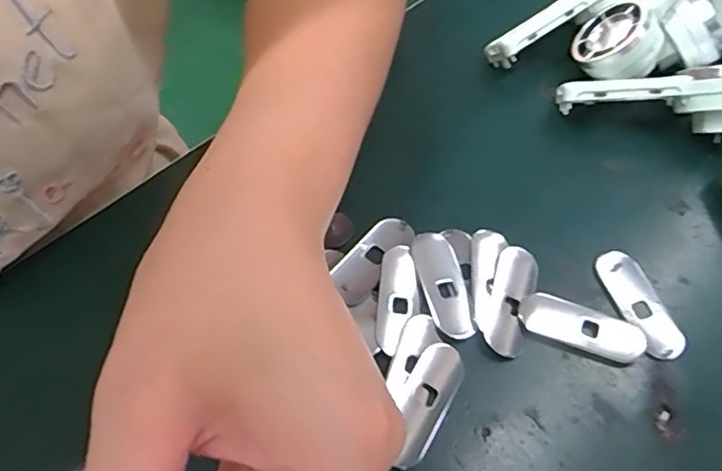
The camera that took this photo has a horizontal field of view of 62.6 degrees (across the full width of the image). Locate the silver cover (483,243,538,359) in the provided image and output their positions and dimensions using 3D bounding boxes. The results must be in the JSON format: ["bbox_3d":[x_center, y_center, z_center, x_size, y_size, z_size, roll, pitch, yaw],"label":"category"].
[{"bbox_3d":[0.064,0.027,0.254,0.018,0.004,0.050,17,61,8],"label":"silver cover"}]

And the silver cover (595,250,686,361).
[{"bbox_3d":[0.119,0.029,0.255,0.018,0.005,0.050,-15,61,-10],"label":"silver cover"}]

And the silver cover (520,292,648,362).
[{"bbox_3d":[0.092,0.038,0.247,0.049,0.006,0.018,19,62,10],"label":"silver cover"}]

